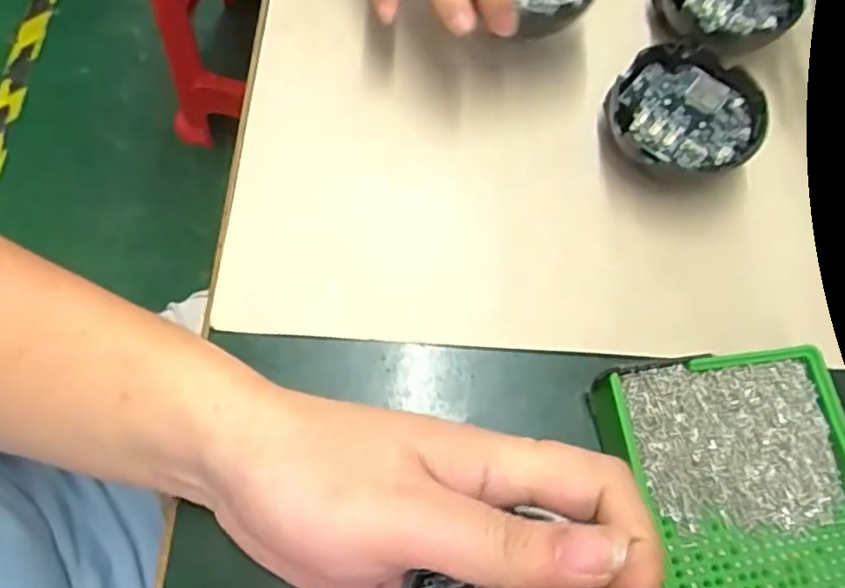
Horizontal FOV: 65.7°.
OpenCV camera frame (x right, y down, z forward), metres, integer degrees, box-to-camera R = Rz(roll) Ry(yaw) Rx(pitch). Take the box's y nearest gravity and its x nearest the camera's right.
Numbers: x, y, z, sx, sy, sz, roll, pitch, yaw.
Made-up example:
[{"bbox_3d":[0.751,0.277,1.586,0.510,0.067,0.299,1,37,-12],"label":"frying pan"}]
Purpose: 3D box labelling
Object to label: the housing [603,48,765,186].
[{"bbox_3d":[0.124,-0.085,0.321,0.072,0.031,0.065,7,68,0],"label":"housing"}]

